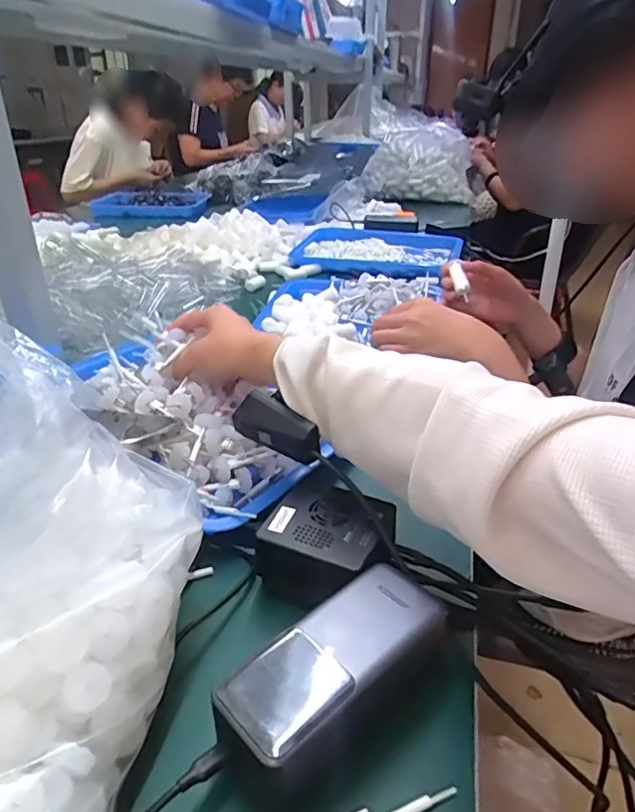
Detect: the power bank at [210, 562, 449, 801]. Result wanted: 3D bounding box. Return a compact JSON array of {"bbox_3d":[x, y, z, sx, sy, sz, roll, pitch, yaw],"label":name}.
[{"bbox_3d":[0.011,0.150,0.299,0.132,0.053,0.057,-24,37,-37],"label":"power bank"}]

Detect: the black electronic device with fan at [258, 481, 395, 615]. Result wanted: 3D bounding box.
[{"bbox_3d":[0.010,0.100,0.388,0.082,0.052,0.076,13,31,22],"label":"black electronic device with fan"}]

